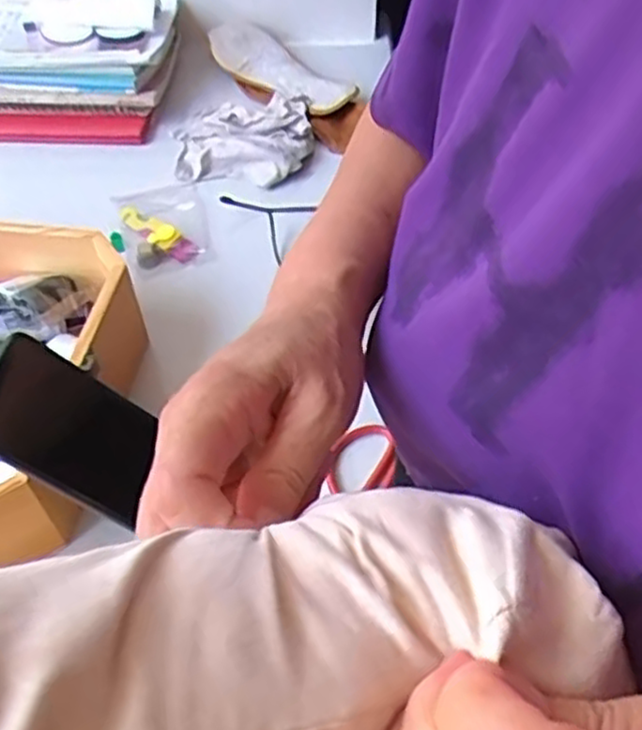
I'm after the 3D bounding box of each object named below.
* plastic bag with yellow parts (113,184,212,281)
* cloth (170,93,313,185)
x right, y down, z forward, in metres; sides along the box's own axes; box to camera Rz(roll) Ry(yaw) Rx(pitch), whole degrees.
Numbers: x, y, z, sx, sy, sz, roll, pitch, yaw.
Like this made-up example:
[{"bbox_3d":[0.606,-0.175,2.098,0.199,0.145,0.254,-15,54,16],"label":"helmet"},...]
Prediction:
[{"bbox_3d":[-0.143,-0.128,0.680,0.077,0.018,0.122,-17,53,-12],"label":"plastic bag with yellow parts"},{"bbox_3d":[-0.079,-0.230,0.755,0.139,0.035,0.133,-6,51,-4],"label":"cloth"}]

